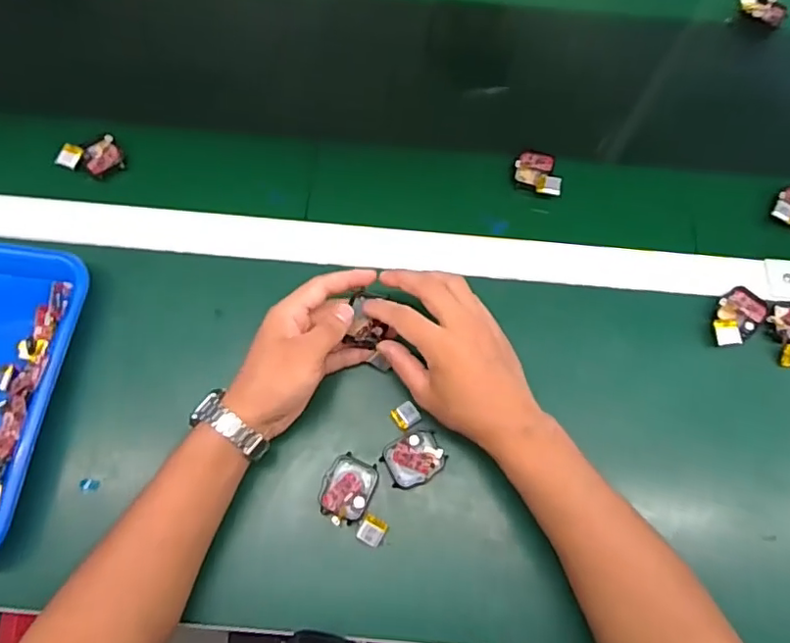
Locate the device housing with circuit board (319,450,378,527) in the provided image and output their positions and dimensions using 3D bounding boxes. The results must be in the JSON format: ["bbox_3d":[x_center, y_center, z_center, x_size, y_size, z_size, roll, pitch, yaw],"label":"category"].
[{"bbox_3d":[-0.037,0.132,0.449,0.039,0.017,0.051,21,70,7],"label":"device housing with circuit board"}]

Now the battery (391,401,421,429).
[{"bbox_3d":[0.009,0.077,0.467,0.021,0.006,0.019,-36,74,-13],"label":"battery"}]

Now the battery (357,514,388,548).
[{"bbox_3d":[-0.018,0.162,0.441,0.019,0.009,0.020,26,71,9],"label":"battery"}]

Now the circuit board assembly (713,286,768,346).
[{"bbox_3d":[0.302,-0.003,0.504,0.038,0.009,0.059,39,73,13],"label":"circuit board assembly"}]

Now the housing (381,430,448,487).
[{"bbox_3d":[0.015,0.109,0.460,0.047,0.008,0.040,-27,72,-11],"label":"housing"}]

